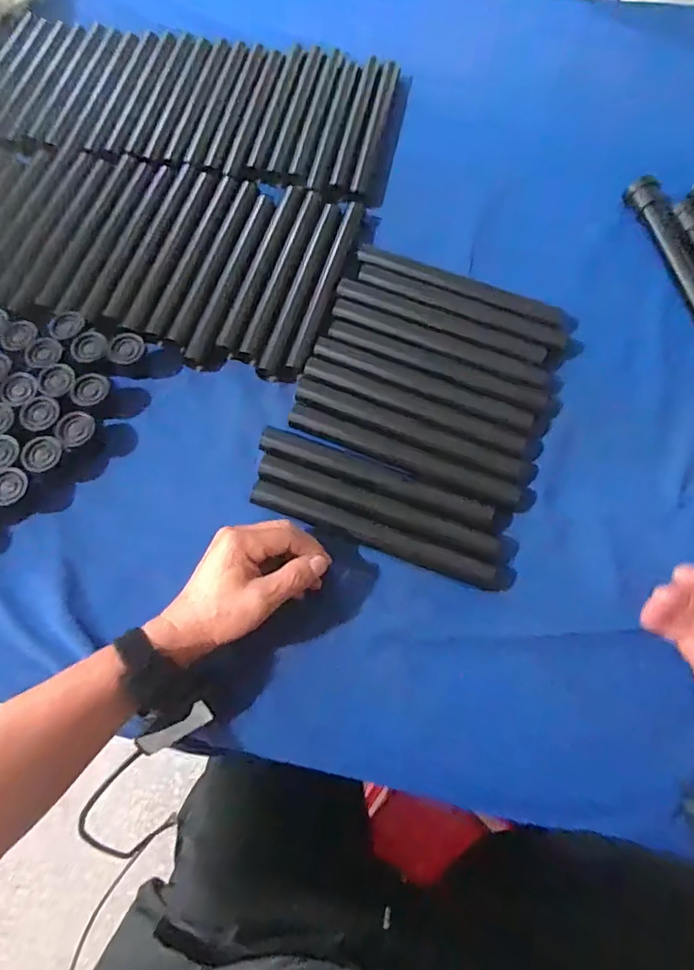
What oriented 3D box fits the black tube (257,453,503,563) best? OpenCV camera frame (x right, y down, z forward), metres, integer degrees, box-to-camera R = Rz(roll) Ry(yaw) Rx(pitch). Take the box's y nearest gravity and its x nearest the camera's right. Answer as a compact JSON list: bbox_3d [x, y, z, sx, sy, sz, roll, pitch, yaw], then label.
[{"bbox_3d":[0.026,0.020,0.479,0.222,0.018,0.024,20,70,9],"label":"black tube"}]

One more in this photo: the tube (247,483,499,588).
[{"bbox_3d":[0.021,0.041,0.470,0.216,0.023,0.023,19,70,8],"label":"tube"}]

